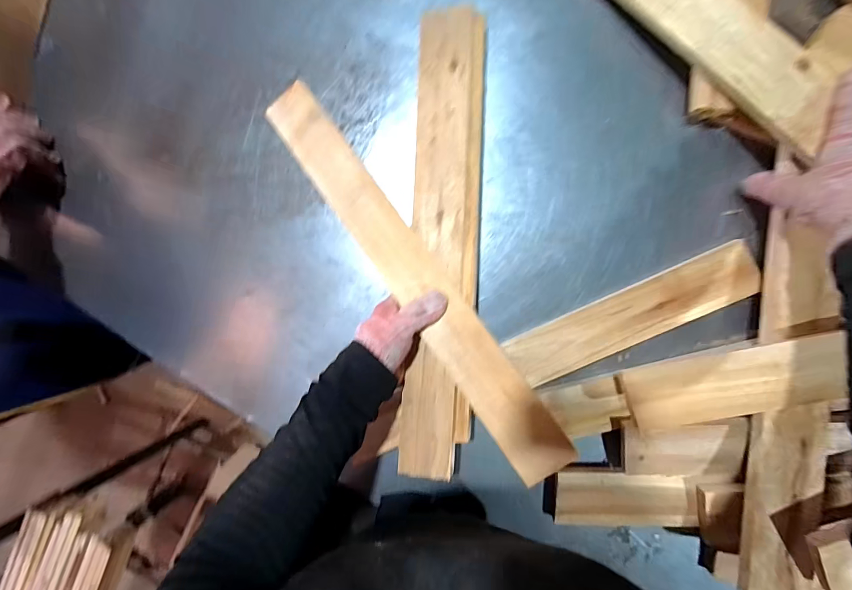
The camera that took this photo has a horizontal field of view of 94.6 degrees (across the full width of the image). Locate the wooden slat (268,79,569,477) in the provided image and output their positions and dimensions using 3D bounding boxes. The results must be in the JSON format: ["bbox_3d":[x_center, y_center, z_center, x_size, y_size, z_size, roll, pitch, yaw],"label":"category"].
[{"bbox_3d":[-0.023,-0.030,0.418,0.061,0.018,0.482,-37,79,6],"label":"wooden slat"}]

